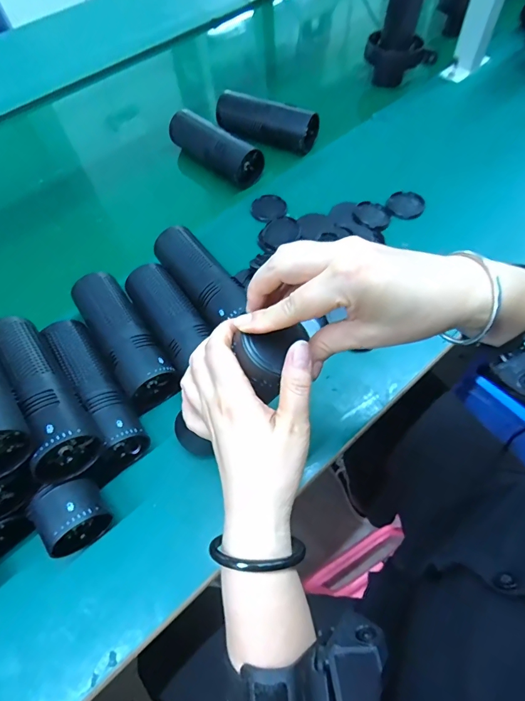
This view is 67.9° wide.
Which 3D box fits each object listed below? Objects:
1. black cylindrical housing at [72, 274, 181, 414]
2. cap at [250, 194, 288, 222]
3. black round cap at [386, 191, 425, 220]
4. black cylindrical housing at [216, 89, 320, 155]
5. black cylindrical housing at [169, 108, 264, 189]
[{"bbox_3d":[-0.152,-0.016,0.419,0.059,0.049,0.174,-33,64,-14],"label":"black cylindrical housing"},{"bbox_3d":[0.009,-0.200,0.548,0.047,0.009,0.047,-2,61,3],"label":"cap"},{"bbox_3d":[0.198,-0.201,0.539,0.048,0.007,0.050,-2,61,3],"label":"black round cap"},{"bbox_3d":[0.006,-0.363,0.616,0.163,0.046,0.046,24,65,16],"label":"black cylindrical housing"},{"bbox_3d":[-0.075,-0.307,0.593,0.164,0.050,0.044,39,70,22],"label":"black cylindrical housing"}]

